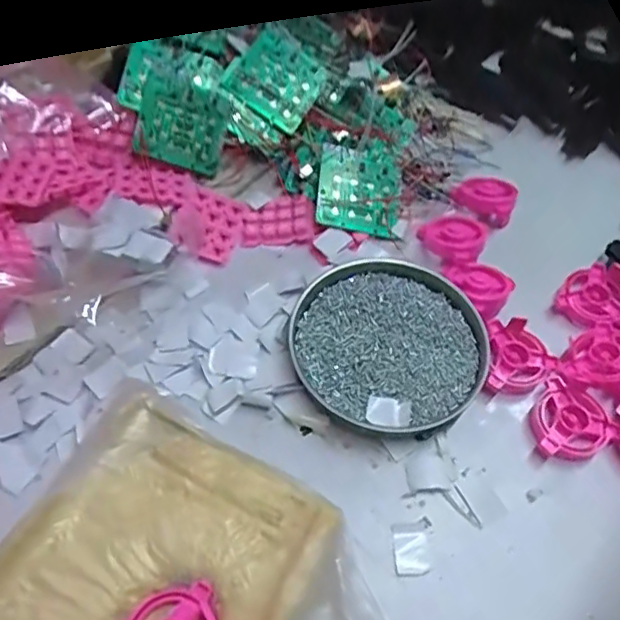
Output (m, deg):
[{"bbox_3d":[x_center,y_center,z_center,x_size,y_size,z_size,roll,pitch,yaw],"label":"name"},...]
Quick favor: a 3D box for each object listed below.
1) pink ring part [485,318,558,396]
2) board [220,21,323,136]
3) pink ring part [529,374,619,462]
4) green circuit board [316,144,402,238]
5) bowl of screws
[{"bbox_3d":[0.150,0.034,0.414,0.048,0.024,0.051,9,57,4],"label":"pink ring part"},{"bbox_3d":[-0.029,-0.200,0.507,0.073,0.010,0.069,36,84,-4],"label":"board"},{"bbox_3d":[0.169,0.076,0.391,0.051,0.018,0.053,1,57,-1],"label":"pink ring part"},{"bbox_3d":[0.042,-0.103,0.487,0.068,0.006,0.085,12,71,-11],"label":"green circuit board"},{"bbox_3d":[0.058,0.022,0.419,0.131,0.018,0.135,1,57,-1],"label":"bowl of screws"}]

